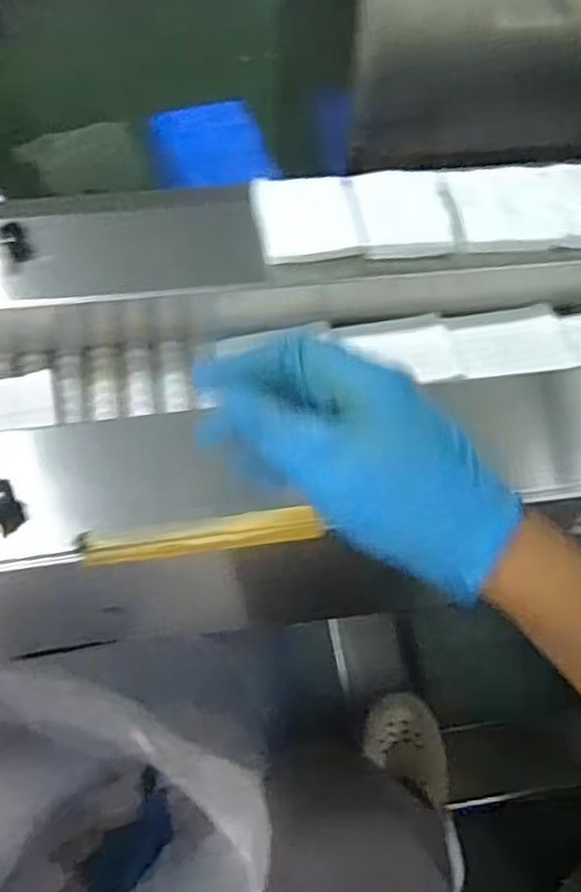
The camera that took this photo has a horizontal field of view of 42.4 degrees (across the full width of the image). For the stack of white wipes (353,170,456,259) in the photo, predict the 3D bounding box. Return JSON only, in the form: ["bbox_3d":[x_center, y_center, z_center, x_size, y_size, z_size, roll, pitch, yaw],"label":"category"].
[{"bbox_3d":[0.089,-0.190,0.605,0.071,0.018,0.088,-4,56,-6],"label":"stack of white wipes"}]

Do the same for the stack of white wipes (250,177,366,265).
[{"bbox_3d":[0.013,-0.182,0.593,0.079,0.017,0.084,-8,57,-8],"label":"stack of white wipes"}]

